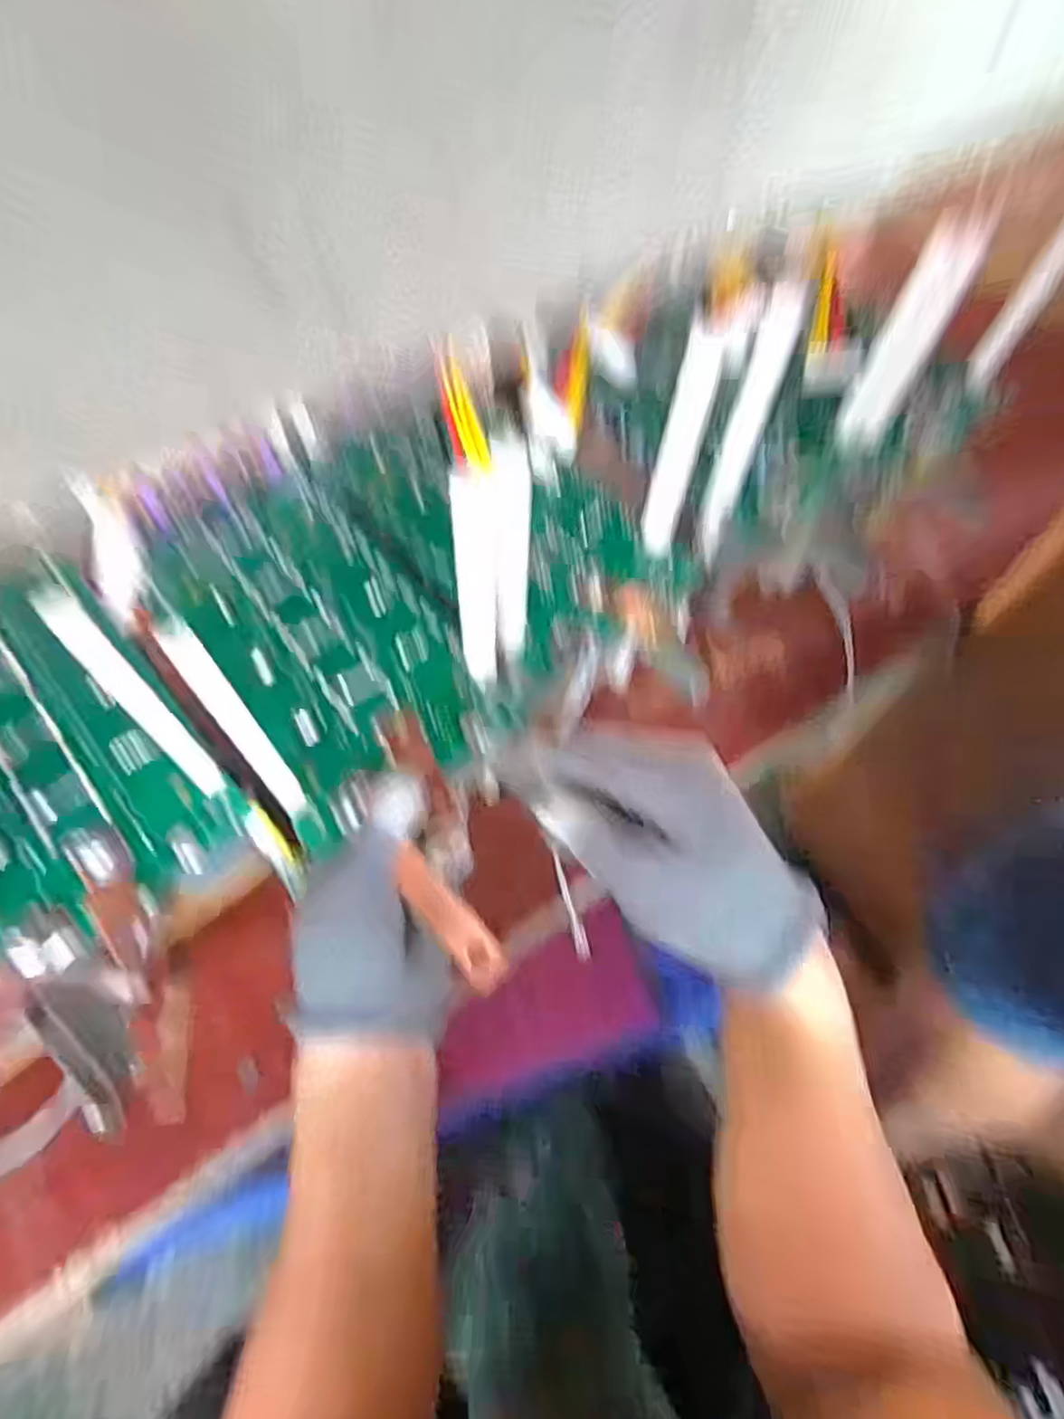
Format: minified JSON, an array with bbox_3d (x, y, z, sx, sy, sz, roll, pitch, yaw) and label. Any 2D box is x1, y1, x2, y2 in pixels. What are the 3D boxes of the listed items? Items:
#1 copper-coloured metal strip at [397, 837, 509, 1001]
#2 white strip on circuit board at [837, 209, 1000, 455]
[{"bbox_3d":[-0.037,0.099,0.315,0.021,0.006,0.078,-38,103,-21],"label":"copper-coloured metal strip"},{"bbox_3d":[0.228,-0.220,0.416,0.031,0.147,0.020,33,64,16],"label":"white strip on circuit board"}]

